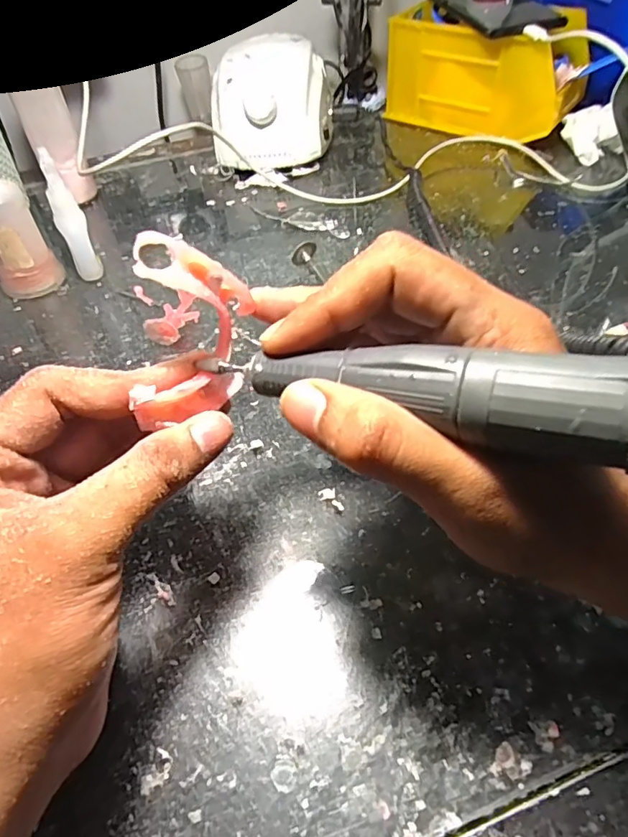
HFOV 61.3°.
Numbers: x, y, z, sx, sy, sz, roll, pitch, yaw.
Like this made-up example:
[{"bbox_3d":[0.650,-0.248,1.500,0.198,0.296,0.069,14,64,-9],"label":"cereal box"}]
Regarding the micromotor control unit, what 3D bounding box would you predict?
[{"bbox_3d":[-0.038,-0.289,0.489,0.104,0.080,0.121,-4,50,0],"label":"micromotor control unit"}]

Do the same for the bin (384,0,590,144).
[{"bbox_3d":[0.162,-0.331,0.508,0.166,0.087,0.094,25,56,21],"label":"bin"}]

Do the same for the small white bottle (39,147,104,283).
[{"bbox_3d":[-0.168,-0.135,0.366,0.019,0.087,0.019,-23,53,-16],"label":"small white bottle"}]

